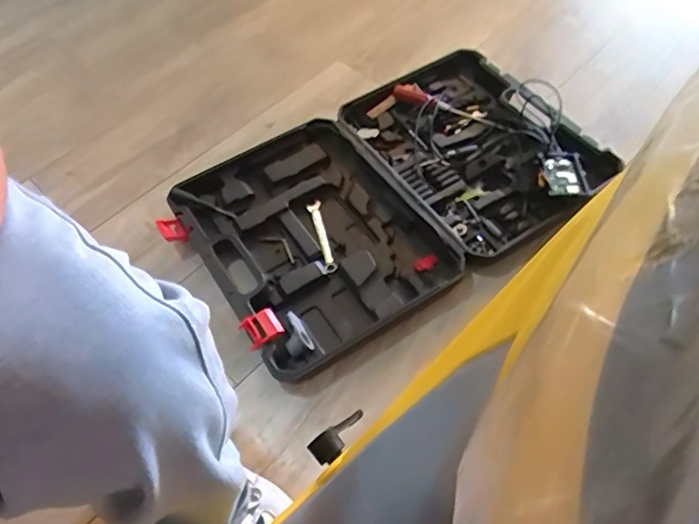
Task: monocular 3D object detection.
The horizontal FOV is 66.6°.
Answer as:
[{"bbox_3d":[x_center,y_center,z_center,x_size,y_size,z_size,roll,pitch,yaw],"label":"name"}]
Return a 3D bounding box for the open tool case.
[{"bbox_3d":[0.060,-0.129,0.886,0.639,0.055,0.411,-28,60,-13],"label":"open tool case"}]

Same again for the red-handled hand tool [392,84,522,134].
[{"bbox_3d":[0.193,-0.279,0.961,0.236,0.030,0.038,22,62,17],"label":"red-handled hand tool"}]

